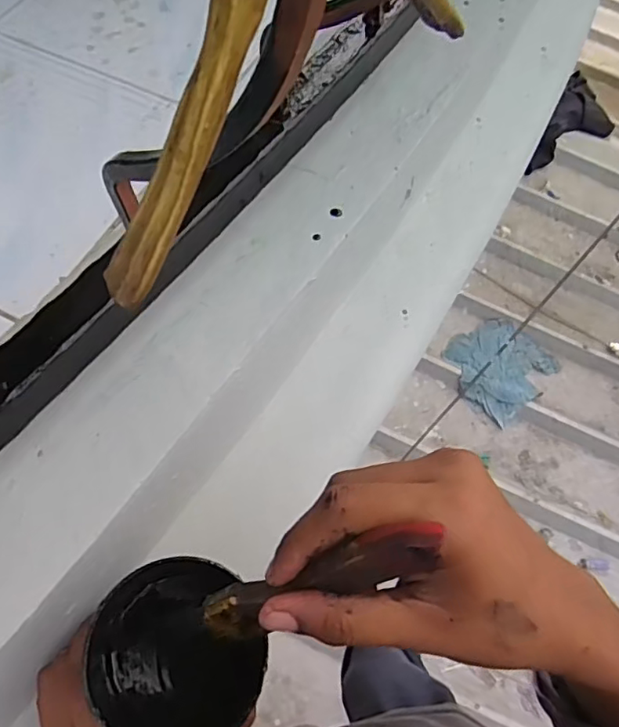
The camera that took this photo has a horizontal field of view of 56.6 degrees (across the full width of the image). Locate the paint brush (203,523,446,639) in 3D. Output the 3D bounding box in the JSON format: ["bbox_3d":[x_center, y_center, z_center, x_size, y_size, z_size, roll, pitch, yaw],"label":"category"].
[{"bbox_3d":[-0.001,0.087,0.225,0.017,0.122,0.018,15,52,-44],"label":"paint brush"}]

